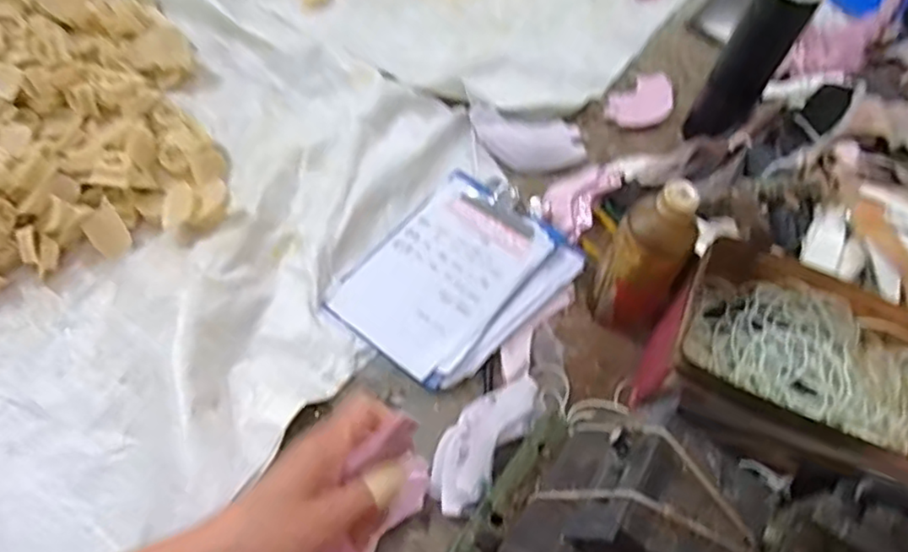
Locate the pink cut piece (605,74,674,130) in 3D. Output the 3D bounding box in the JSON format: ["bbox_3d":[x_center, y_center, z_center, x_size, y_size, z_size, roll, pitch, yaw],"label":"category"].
[{"bbox_3d":[0.242,-0.220,0.843,0.109,0.008,0.066,-35,68,-21],"label":"pink cut piece"}]

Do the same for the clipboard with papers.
[{"bbox_3d":[0.006,-0.003,0.683,0.174,0.023,0.226,36,64,16],"label":"clipboard with papers"}]

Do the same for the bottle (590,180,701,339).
[{"bbox_3d":[0.176,-0.009,0.620,0.071,0.182,0.067,25,62,11],"label":"bottle"}]

